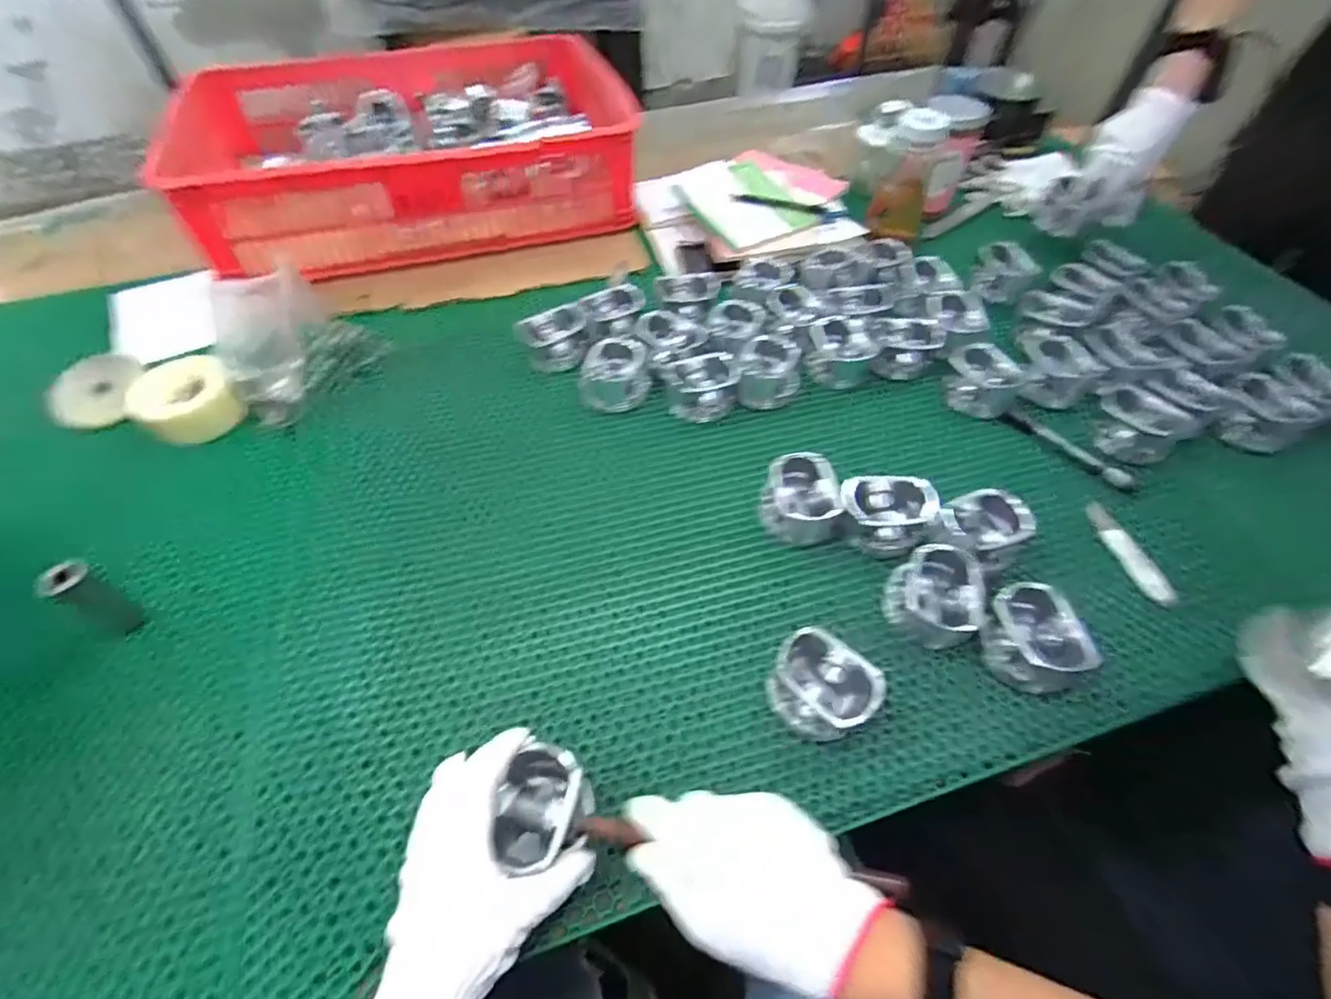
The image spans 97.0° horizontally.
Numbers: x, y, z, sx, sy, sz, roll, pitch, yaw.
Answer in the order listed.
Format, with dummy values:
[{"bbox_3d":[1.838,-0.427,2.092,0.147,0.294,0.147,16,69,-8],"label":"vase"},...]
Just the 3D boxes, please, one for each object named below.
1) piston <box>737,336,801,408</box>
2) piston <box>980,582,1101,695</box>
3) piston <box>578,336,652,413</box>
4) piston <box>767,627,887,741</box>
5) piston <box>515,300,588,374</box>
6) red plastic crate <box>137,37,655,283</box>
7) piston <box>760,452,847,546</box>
[{"bbox_3d":[0.117,-0.144,0.677,0.069,0.058,0.064,4,52,3],"label":"piston"},{"bbox_3d":[0.297,0.113,0.481,0.064,0.052,0.080,-12,53,-10],"label":"piston"},{"bbox_3d":[-0.059,-0.142,0.679,0.078,0.054,0.067,-1,52,-1],"label":"piston"},{"bbox_3d":[0.122,0.147,0.456,0.080,0.049,0.066,32,59,23],"label":"piston"},{"bbox_3d":[-0.138,-0.199,0.720,0.080,0.049,0.072,-18,54,-14],"label":"piston"},{"bbox_3d":[-0.386,-0.534,0.904,0.620,0.169,0.482,-18,54,-13],"label":"red plastic crate"},{"bbox_3d":[0.131,-0.002,0.566,0.073,0.052,0.072,10,53,7],"label":"piston"}]

